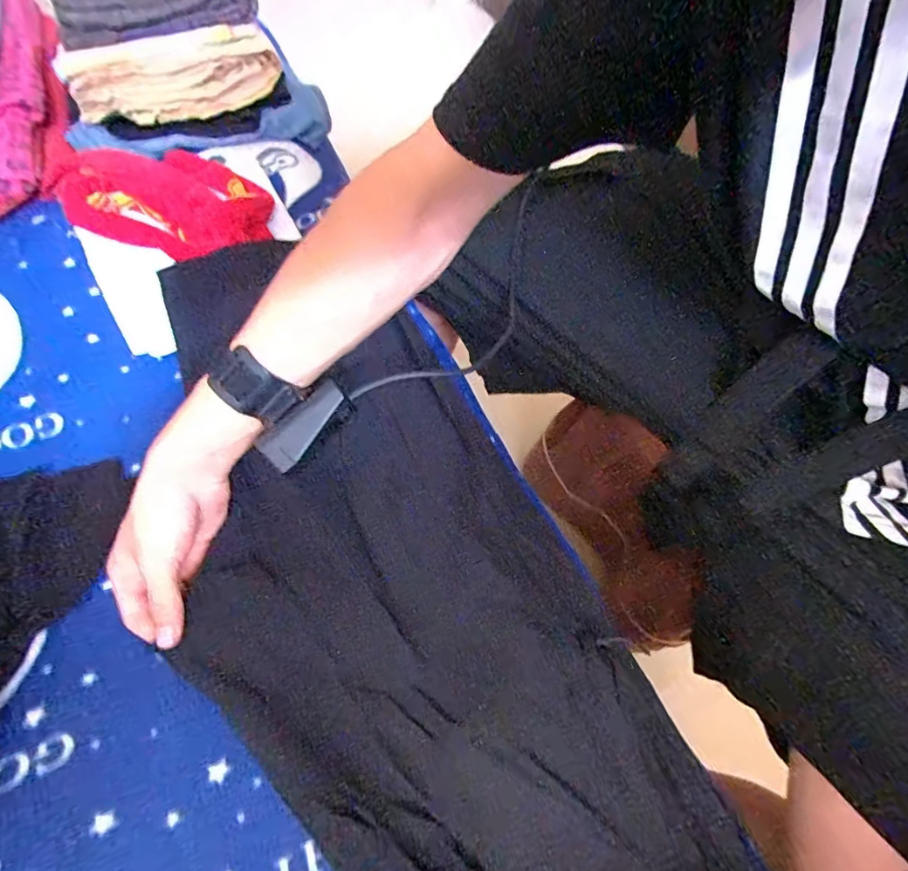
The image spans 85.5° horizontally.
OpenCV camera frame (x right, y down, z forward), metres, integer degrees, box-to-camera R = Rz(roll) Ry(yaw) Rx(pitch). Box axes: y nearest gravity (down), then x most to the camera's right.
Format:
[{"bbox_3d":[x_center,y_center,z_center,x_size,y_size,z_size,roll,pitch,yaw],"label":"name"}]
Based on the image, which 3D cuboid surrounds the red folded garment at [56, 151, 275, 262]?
[{"bbox_3d":[-0.308,-0.248,0.512,0.215,0.046,0.133,21,64,8],"label":"red folded garment"}]

